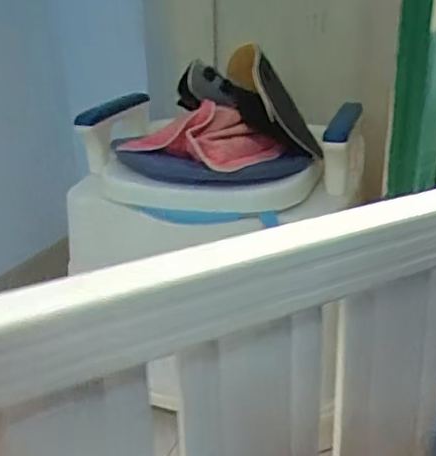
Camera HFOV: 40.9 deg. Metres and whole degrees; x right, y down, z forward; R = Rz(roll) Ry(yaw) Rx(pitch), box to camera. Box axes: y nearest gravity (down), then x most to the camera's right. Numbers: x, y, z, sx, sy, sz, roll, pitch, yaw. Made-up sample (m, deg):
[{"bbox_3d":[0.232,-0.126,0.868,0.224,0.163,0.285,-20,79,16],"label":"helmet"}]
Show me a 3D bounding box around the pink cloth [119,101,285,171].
[{"bbox_3d":[-0.029,-0.154,0.934,0.220,0.077,0.151,13,26,30],"label":"pink cloth"}]

